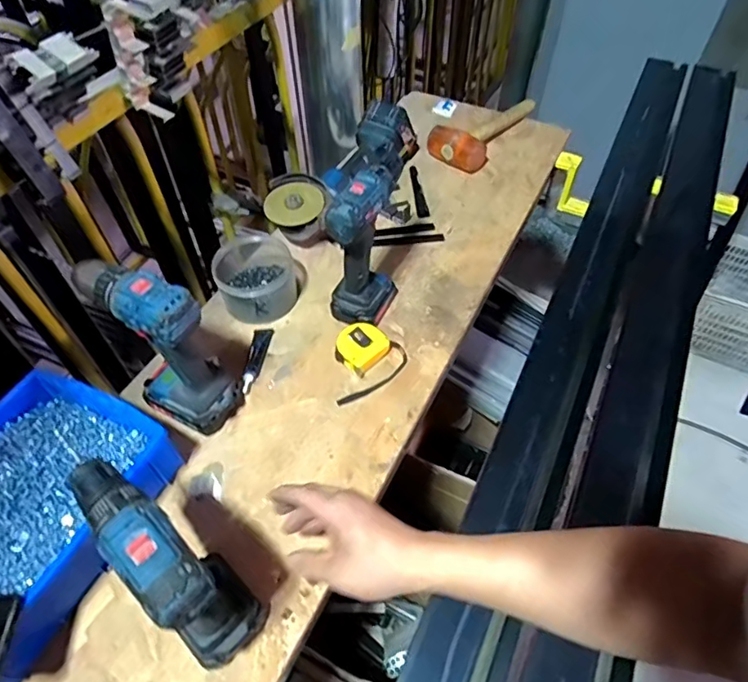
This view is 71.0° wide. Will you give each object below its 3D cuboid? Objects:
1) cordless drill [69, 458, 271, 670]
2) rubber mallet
[{"bbox_3d":[-0.177,0.197,0.466,0.150,0.218,0.069,37,60,26],"label":"cordless drill"},{"bbox_3d":[0.217,-0.436,1.059,0.112,0.060,0.249,31,58,22],"label":"rubber mallet"}]

